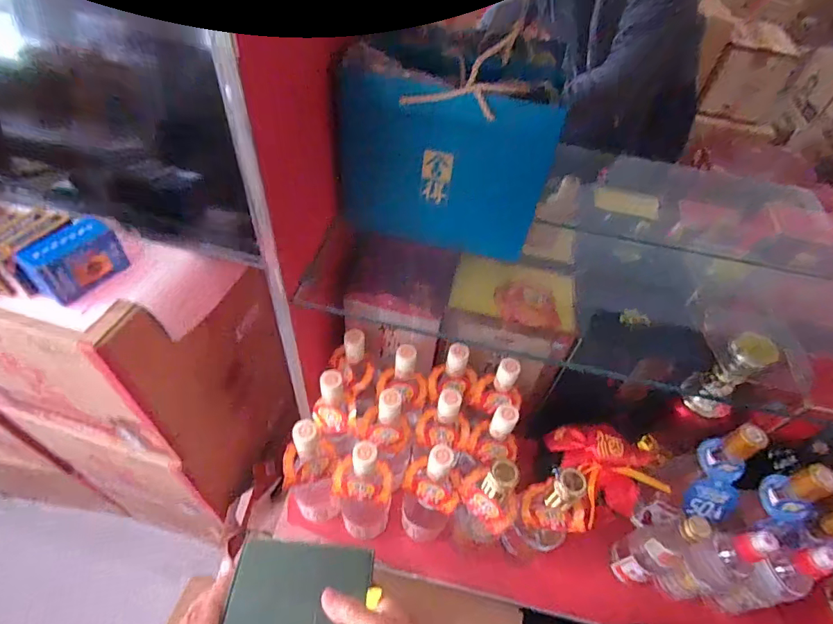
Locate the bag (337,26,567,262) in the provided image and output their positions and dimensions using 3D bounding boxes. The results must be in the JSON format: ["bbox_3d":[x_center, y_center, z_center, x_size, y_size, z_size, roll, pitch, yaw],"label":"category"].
[{"bbox_3d":[0.033,-0.184,0.522,0.237,0.225,0.083,13,49,5],"label":"bag"}]

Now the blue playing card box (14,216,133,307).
[{"bbox_3d":[-0.401,-0.062,0.518,0.049,0.057,0.093,27,52,17],"label":"blue playing card box"}]

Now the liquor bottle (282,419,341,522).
[{"bbox_3d":[-0.140,0.216,0.593,0.065,0.222,0.066,-5,50,-11],"label":"liquor bottle"}]

